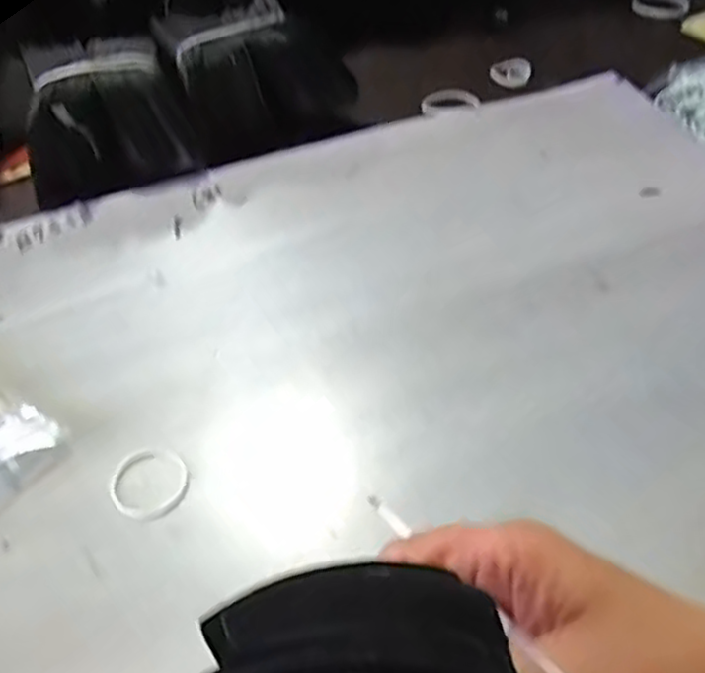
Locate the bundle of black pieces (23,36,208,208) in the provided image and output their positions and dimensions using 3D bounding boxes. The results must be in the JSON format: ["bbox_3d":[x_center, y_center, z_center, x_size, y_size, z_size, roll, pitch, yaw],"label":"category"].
[{"bbox_3d":[-0.201,-0.190,0.615,0.128,0.077,0.136,-13,46,-6],"label":"bundle of black pieces"}]

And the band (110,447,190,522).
[{"bbox_3d":[-0.109,0.078,0.393,0.041,0.004,0.045,-4,45,4],"label":"band"}]

